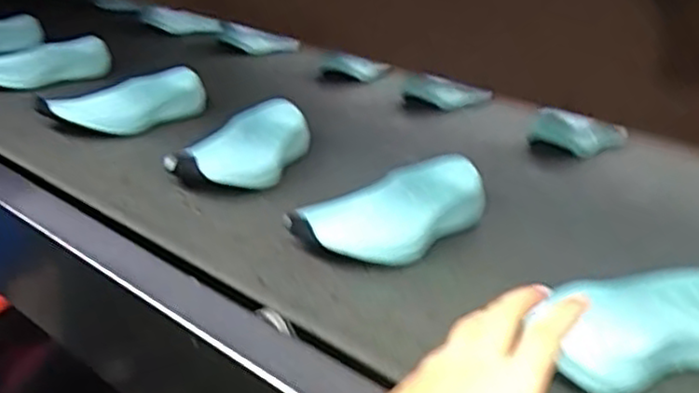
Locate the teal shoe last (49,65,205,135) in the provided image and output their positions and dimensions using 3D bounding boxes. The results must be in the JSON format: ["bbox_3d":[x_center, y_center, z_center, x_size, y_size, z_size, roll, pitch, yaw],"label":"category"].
[{"bbox_3d":[-0.244,-0.105,0.830,0.082,0.046,0.187,20,28,40],"label":"teal shoe last"}]

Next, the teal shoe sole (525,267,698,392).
[{"bbox_3d":[0.209,0.084,0.473,0.201,0.040,0.083,-9,27,-32],"label":"teal shoe sole"}]

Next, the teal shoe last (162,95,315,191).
[{"bbox_3d":[-0.100,-0.048,0.720,0.085,0.044,0.192,8,22,16],"label":"teal shoe last"}]

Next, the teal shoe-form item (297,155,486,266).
[{"bbox_3d":[0.044,0.014,0.606,0.084,0.042,0.186,18,27,37],"label":"teal shoe-form item"}]

